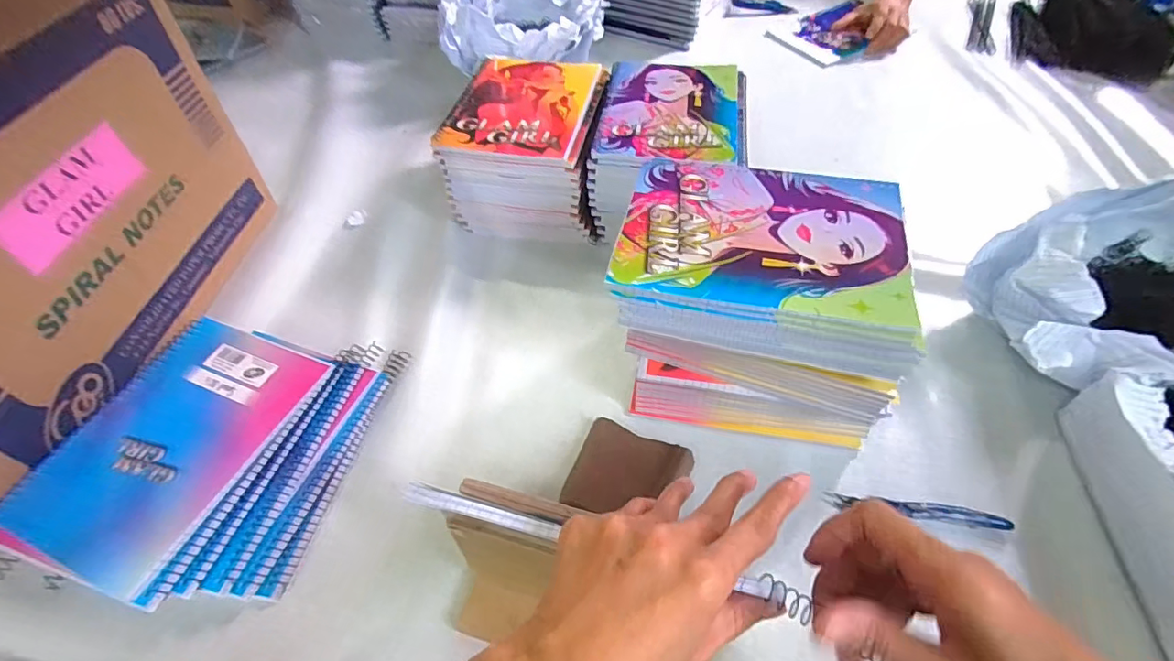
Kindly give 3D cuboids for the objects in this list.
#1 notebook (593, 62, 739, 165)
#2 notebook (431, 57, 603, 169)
[{"bbox_3d":[0.092,-0.248,0.591,0.145,0.006,0.193,8,51,7],"label":"notebook"},{"bbox_3d":[-0.073,-0.263,0.616,0.154,0.011,0.202,8,51,7],"label":"notebook"}]

